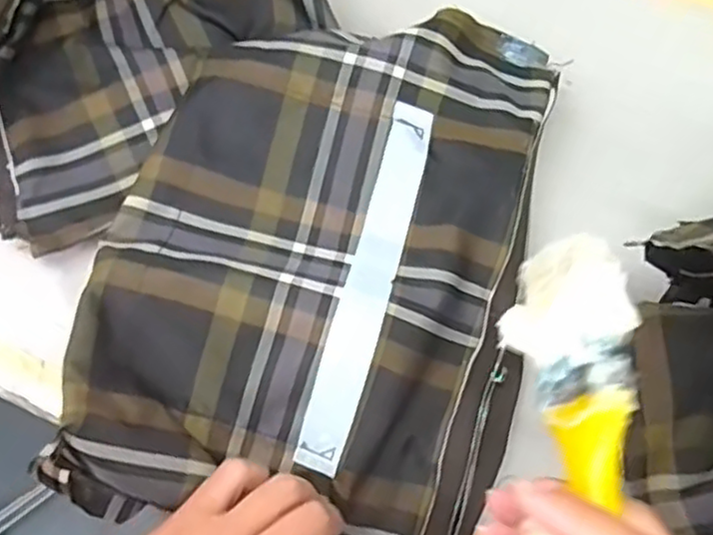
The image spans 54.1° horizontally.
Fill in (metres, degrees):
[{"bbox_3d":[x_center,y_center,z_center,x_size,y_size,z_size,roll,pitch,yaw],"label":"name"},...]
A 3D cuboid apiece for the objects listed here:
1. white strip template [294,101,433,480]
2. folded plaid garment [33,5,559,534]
[{"bbox_3d":[0.008,0.005,0.370,0.024,0.020,0.202,15,74,6],"label":"white strip template"},{"bbox_3d":[-0.008,-0.012,0.369,0.219,0.061,0.330,21,75,8],"label":"folded plaid garment"}]

